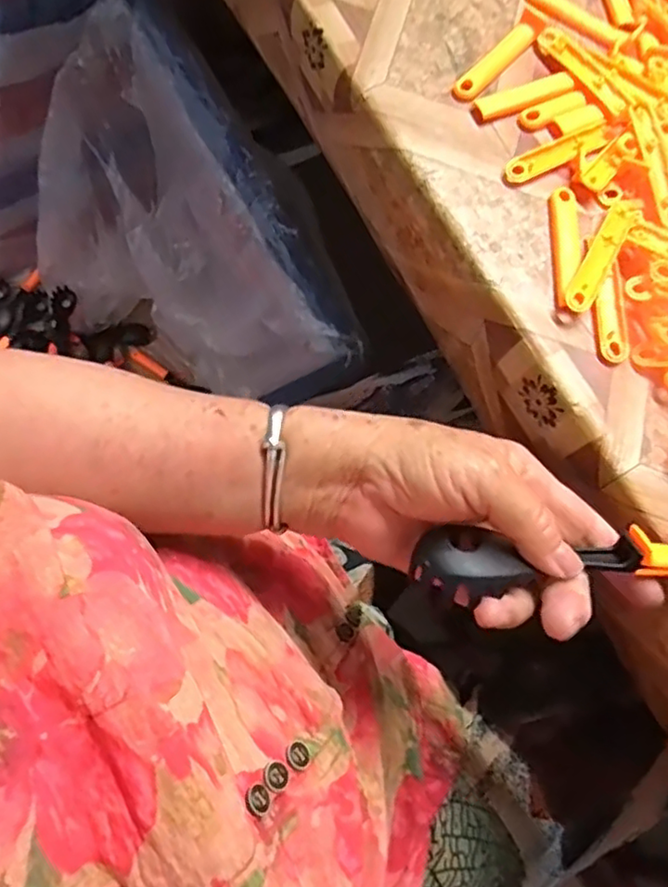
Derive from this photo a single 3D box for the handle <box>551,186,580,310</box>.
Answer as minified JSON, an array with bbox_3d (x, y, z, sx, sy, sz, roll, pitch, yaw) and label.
[{"bbox_3d":[0.127,-0.107,0.338,0.012,0.005,0.074,4,73,-1],"label":"handle"}]

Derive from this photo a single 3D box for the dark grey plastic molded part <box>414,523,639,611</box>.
[{"bbox_3d":[0.083,0.051,0.273,0.099,0.027,0.032,-1,73,-11],"label":"dark grey plastic molded part"}]

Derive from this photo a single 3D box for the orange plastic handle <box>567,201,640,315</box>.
[{"bbox_3d":[0.146,-0.103,0.334,0.016,0.007,0.080,30,74,7],"label":"orange plastic handle"}]

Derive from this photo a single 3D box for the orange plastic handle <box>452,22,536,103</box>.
[{"bbox_3d":[0.096,-0.229,0.372,0.016,0.004,0.072,41,76,10],"label":"orange plastic handle"}]

